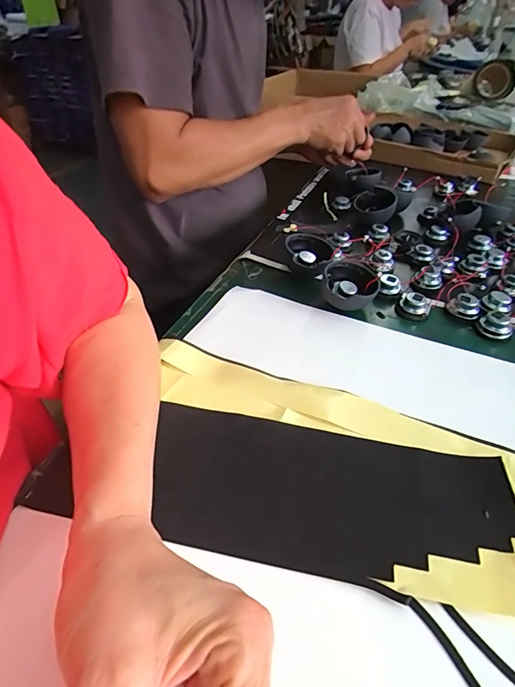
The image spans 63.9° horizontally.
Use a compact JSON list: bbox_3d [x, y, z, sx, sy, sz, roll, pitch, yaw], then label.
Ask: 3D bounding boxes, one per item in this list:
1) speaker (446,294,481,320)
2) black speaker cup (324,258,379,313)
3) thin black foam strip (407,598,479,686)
[{"bbox_3d":[0.229,-0.041,0.458,0.032,0.021,0.026,19,43,19],"label":"speaker"},{"bbox_3d":[0.102,-0.060,0.457,0.059,0.037,0.060,15,42,15],"label":"black speaker cup"},{"bbox_3d":[0.103,0.166,0.215,0.007,0.004,0.063,-18,44,-22],"label":"thin black foam strip"}]

